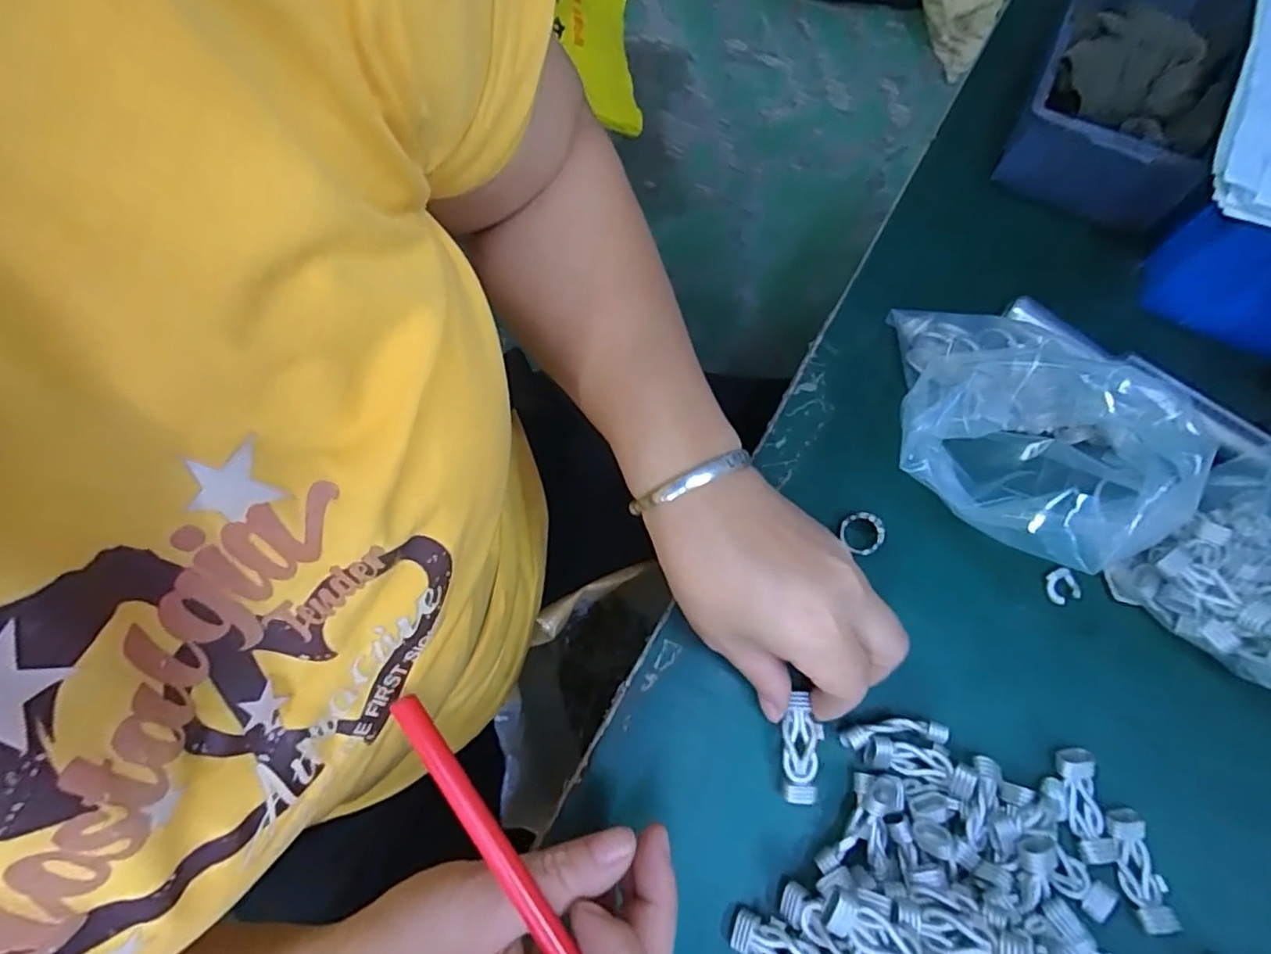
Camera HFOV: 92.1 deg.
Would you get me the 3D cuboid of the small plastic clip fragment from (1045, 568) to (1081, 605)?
[{"bbox_3d":[0.205,0.053,0.295,0.013,0.005,0.015,-25,74,-7],"label":"small plastic clip fragment"}]

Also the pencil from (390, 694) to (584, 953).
[{"bbox_3d":[-0.030,0.143,0.197,0.010,0.007,0.167,-34,84,-9],"label":"pencil"}]

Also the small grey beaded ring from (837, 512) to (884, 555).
[{"bbox_3d":[0.112,0.027,0.300,0.020,0.004,0.021,52,125,9],"label":"small grey beaded ring"}]

